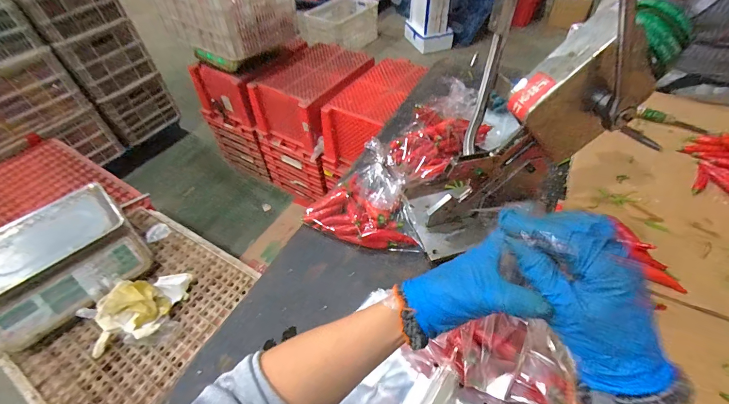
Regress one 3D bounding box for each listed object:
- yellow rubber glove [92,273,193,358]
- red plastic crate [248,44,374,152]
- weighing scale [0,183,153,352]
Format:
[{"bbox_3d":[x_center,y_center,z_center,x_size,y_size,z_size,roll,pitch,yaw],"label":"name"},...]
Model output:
[{"bbox_3d":[-0.523,0.245,0.764,0.182,0.064,0.156,-12,50,-7],"label":"yellow rubber glove"},{"bbox_3d":[-0.222,-0.536,1.632,0.409,0.241,0.539,28,57,25],"label":"red plastic crate"},{"bbox_3d":[-0.781,0.142,0.825,0.341,0.108,0.341,34,59,28],"label":"weighing scale"}]

